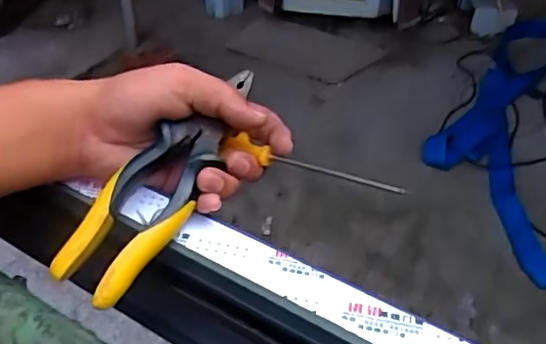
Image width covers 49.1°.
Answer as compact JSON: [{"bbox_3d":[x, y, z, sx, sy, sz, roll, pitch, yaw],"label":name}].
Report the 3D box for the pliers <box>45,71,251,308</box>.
[{"bbox_3d":[-0.072,0.002,0.415,0.054,0.032,0.193,24,64,21],"label":"pliers"}]

